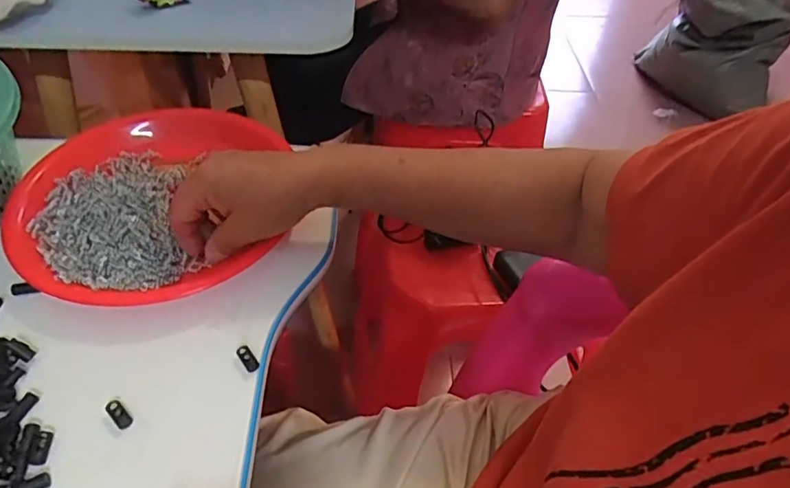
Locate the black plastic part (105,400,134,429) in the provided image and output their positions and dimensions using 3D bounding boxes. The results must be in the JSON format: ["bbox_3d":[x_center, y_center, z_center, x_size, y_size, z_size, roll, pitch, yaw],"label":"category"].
[{"bbox_3d":[-0.175,0.107,0.338,0.022,0.006,0.010,35,54,25],"label":"black plastic part"}]

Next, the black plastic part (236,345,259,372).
[{"bbox_3d":[-0.101,0.079,0.367,0.009,0.006,0.021,-29,55,-28],"label":"black plastic part"}]

